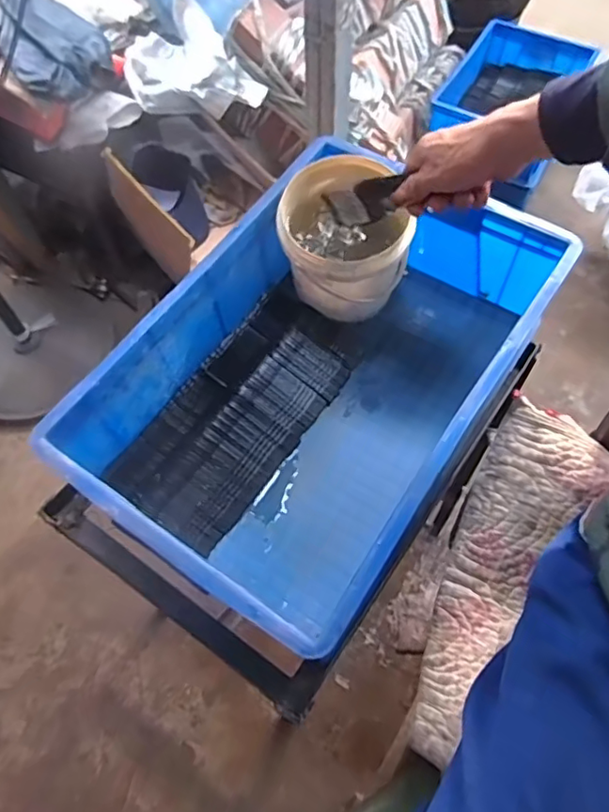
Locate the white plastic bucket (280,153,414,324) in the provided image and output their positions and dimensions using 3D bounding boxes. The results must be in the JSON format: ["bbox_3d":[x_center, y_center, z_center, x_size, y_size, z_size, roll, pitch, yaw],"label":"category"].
[{"bbox_3d":[0.045,-0.192,0.692,0.143,0.149,0.143,-6,60,-2],"label":"white plastic bucket"}]

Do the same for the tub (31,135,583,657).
[{"bbox_3d":[0.028,-0.040,0.647,0.336,0.185,0.538,31,66,18],"label":"tub"}]

